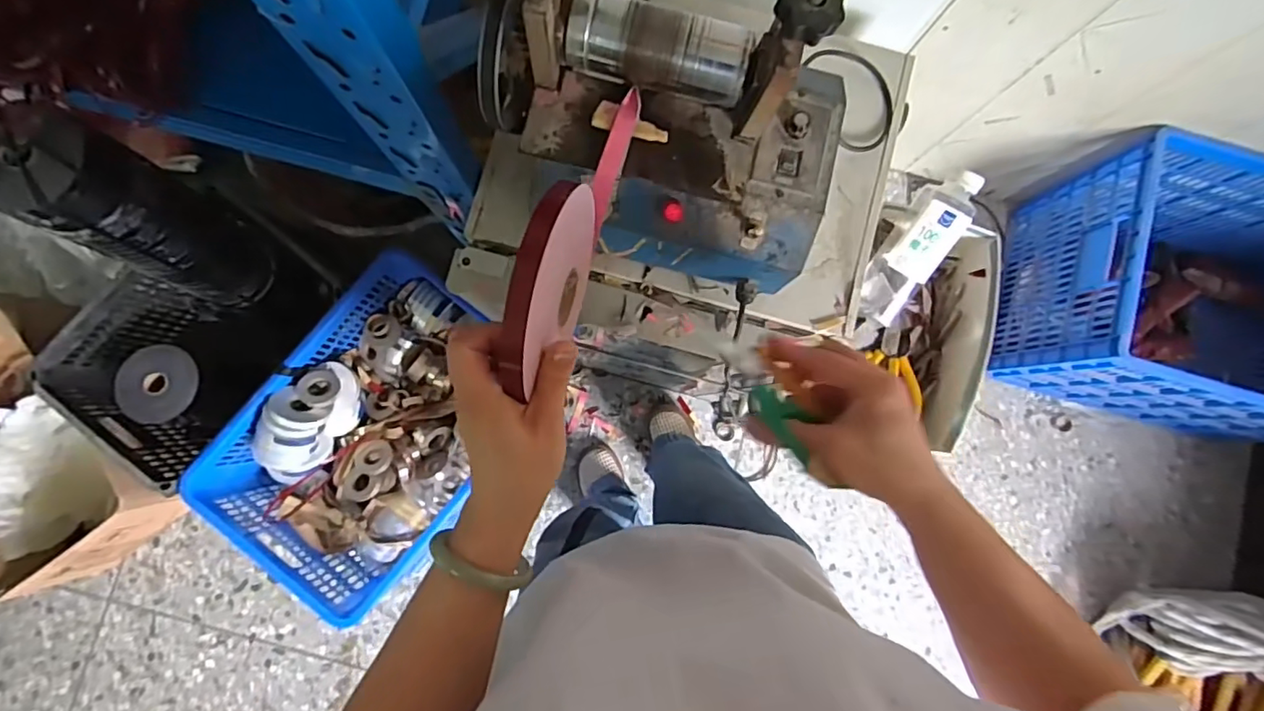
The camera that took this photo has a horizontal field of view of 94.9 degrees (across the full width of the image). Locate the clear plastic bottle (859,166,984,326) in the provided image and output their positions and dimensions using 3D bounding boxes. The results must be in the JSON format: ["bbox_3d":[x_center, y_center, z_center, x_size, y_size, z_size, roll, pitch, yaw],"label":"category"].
[{"bbox_3d":[0.360,-0.137,0.728,0.063,0.062,0.199,24,126,1],"label":"clear plastic bottle"}]

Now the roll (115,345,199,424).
[{"bbox_3d":[-0.884,0.053,1.079,0.120,0.018,0.152,38,89,-15],"label":"roll"}]

